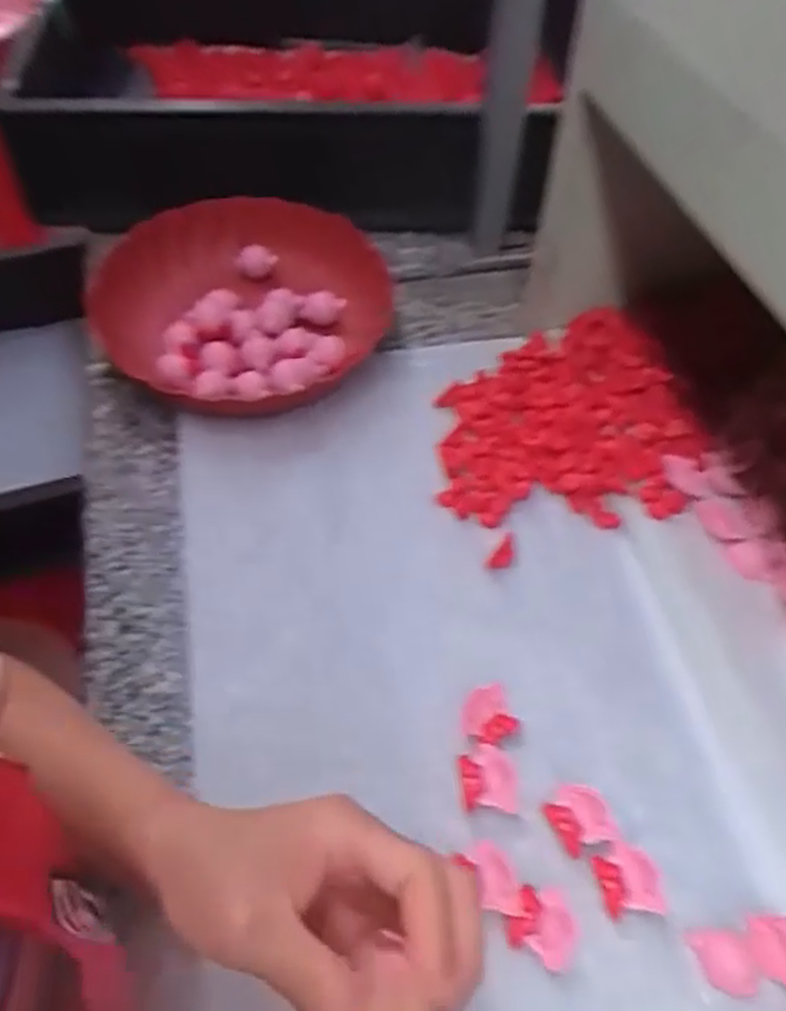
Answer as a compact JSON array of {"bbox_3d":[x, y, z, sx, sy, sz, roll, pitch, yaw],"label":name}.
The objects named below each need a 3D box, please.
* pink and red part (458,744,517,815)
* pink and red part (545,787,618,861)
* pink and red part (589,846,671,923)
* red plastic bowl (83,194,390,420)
[{"bbox_3d":[0.055,0.156,0.451,0.032,0.007,0.036,-5,52,-4],"label":"pink and red part"},{"bbox_3d":[0.104,0.175,0.441,0.032,0.010,0.033,-23,56,-18],"label":"pink and red part"},{"bbox_3d":[0.125,0.202,0.423,0.030,0.011,0.032,-6,52,-6],"label":"pink and red part"},{"bbox_3d":[-0.152,-0.180,0.698,0.258,0.064,0.258,0,52,0],"label":"red plastic bowl"}]

